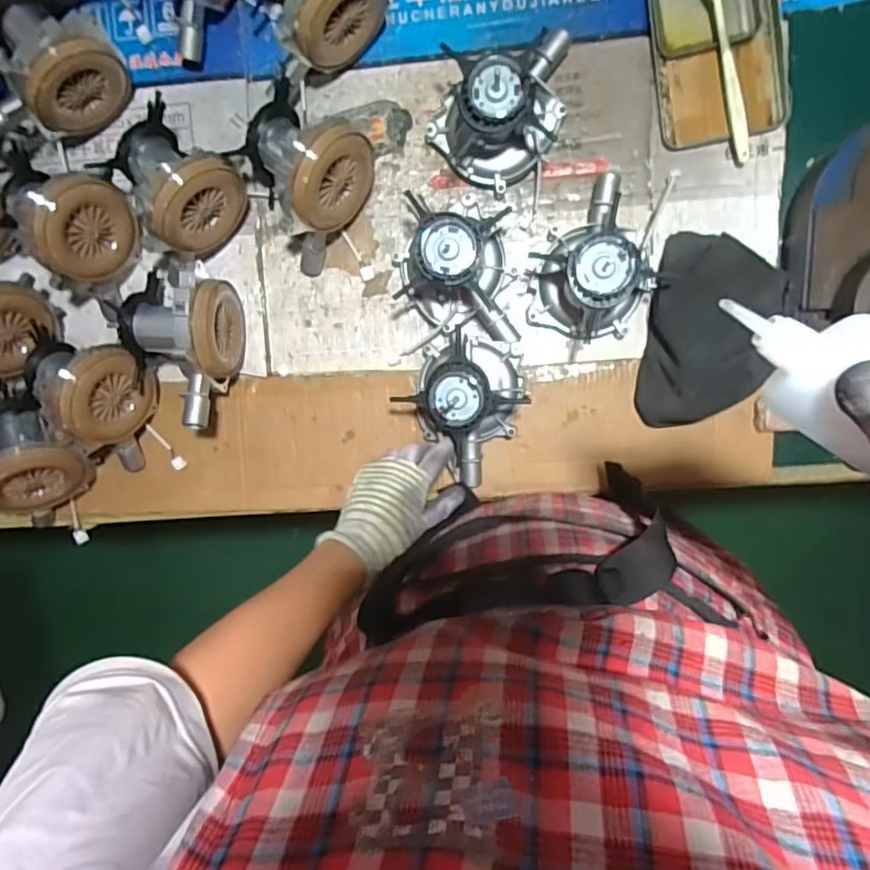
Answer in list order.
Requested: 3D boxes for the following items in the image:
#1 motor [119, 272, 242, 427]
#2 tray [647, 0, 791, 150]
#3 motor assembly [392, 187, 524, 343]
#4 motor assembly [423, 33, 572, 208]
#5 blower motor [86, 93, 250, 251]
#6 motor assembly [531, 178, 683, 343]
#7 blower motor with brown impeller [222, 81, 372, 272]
[{"bbox_3d":[-0.262,-0.089,0.588,0.095,0.116,0.141,7,95,4],"label":"motor"},{"bbox_3d":[0.278,-0.395,0.550,0.124,0.028,0.199,-9,94,5],"label":"tray"},{"bbox_3d":[0.018,-0.168,0.562,0.121,0.099,0.136,-4,94,5],"label":"motor assembly"},{"bbox_3d":[0.063,-0.326,0.541,0.121,0.102,0.147,16,96,3],"label":"motor assembly"},{"bbox_3d":[-0.260,-0.253,0.569,0.101,0.113,0.111,-44,90,7],"label":"blower motor"},{"bbox_3d":[0.164,-0.180,0.545,0.128,0.098,0.170,8,95,4],"label":"motor assembly"},{"bbox_3d":[-0.137,-0.254,0.559,0.108,0.112,0.131,37,97,1],"label":"blower motor with brown impeller"}]

